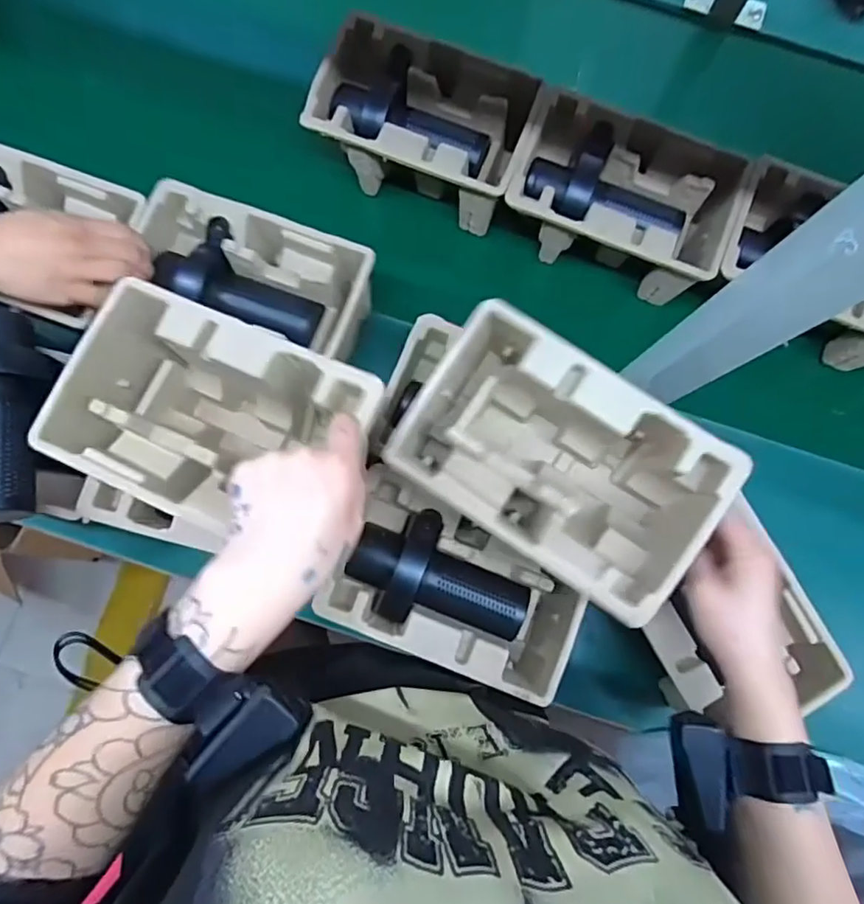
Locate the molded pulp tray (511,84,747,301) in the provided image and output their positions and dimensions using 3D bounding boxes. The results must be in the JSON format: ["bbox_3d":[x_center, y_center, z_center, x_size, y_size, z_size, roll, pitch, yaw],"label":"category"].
[{"bbox_3d":[0.194,-0.264,0.613,0.231,0.106,0.135,24,83,3],"label":"molded pulp tray"}]

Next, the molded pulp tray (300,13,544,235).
[{"bbox_3d":[-0.008,-0.351,0.627,0.225,0.094,0.146,19,83,2],"label":"molded pulp tray"}]

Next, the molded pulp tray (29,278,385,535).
[{"bbox_3d":[-0.162,-0.022,0.450,0.223,0.125,0.138,23,83,3],"label":"molded pulp tray"}]

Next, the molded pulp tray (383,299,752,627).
[{"bbox_3d":[0.093,0.013,0.455,0.223,0.122,0.139,34,84,4],"label":"molded pulp tray"}]

